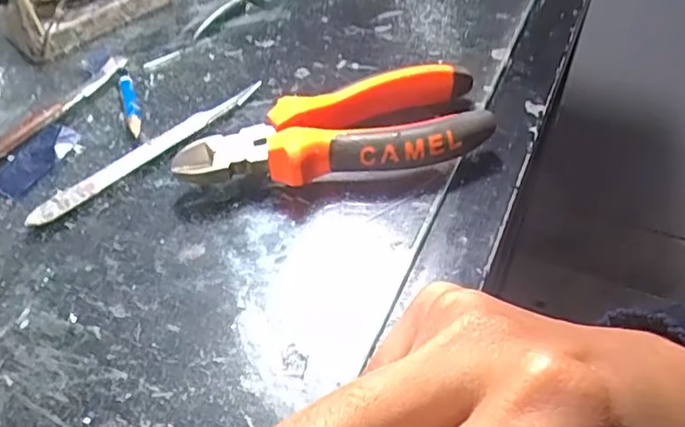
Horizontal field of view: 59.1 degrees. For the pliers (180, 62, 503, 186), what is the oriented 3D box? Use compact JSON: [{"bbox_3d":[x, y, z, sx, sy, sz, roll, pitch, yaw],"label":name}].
[{"bbox_3d":[-0.003,-0.039,0.297,0.145,0.028,0.054,-7,50,-5],"label":"pliers"}]

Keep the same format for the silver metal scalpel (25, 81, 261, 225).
[{"bbox_3d":[-0.097,-0.034,0.311,0.012,0.006,0.135,35,59,27],"label":"silver metal scalpel"}]

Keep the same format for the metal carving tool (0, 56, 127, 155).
[{"bbox_3d":[-0.177,-0.035,0.314,0.014,0.009,0.167,26,55,21],"label":"metal carving tool"}]

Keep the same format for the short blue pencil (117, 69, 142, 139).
[{"bbox_3d":[-0.118,-0.062,0.335,0.008,0.007,0.057,-16,51,-12],"label":"short blue pencil"}]

